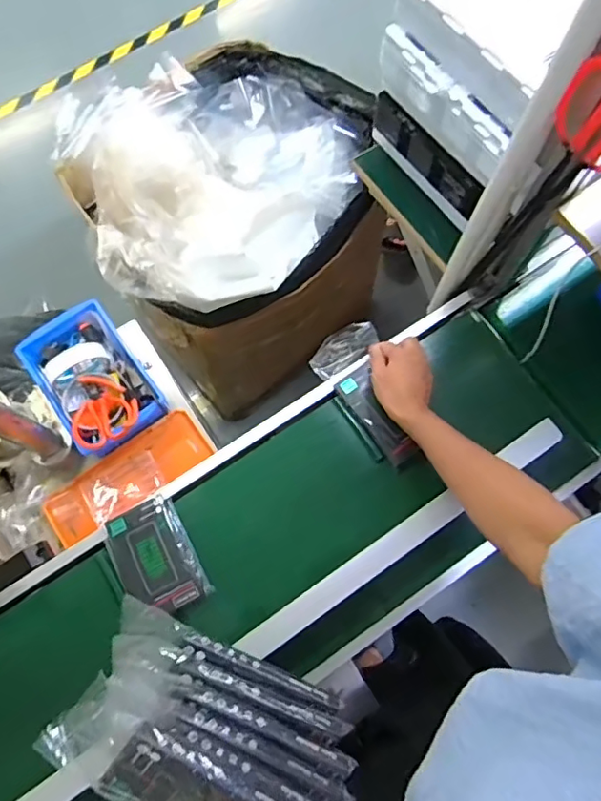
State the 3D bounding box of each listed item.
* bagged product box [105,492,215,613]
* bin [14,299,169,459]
[{"bbox_3d":[-0.179,0.194,0.674,0.092,0.014,0.135,-28,74,-7],"label":"bagged product box"},{"bbox_3d":[-0.303,-0.034,0.802,0.139,0.072,0.221,-35,76,-9],"label":"bin"}]

